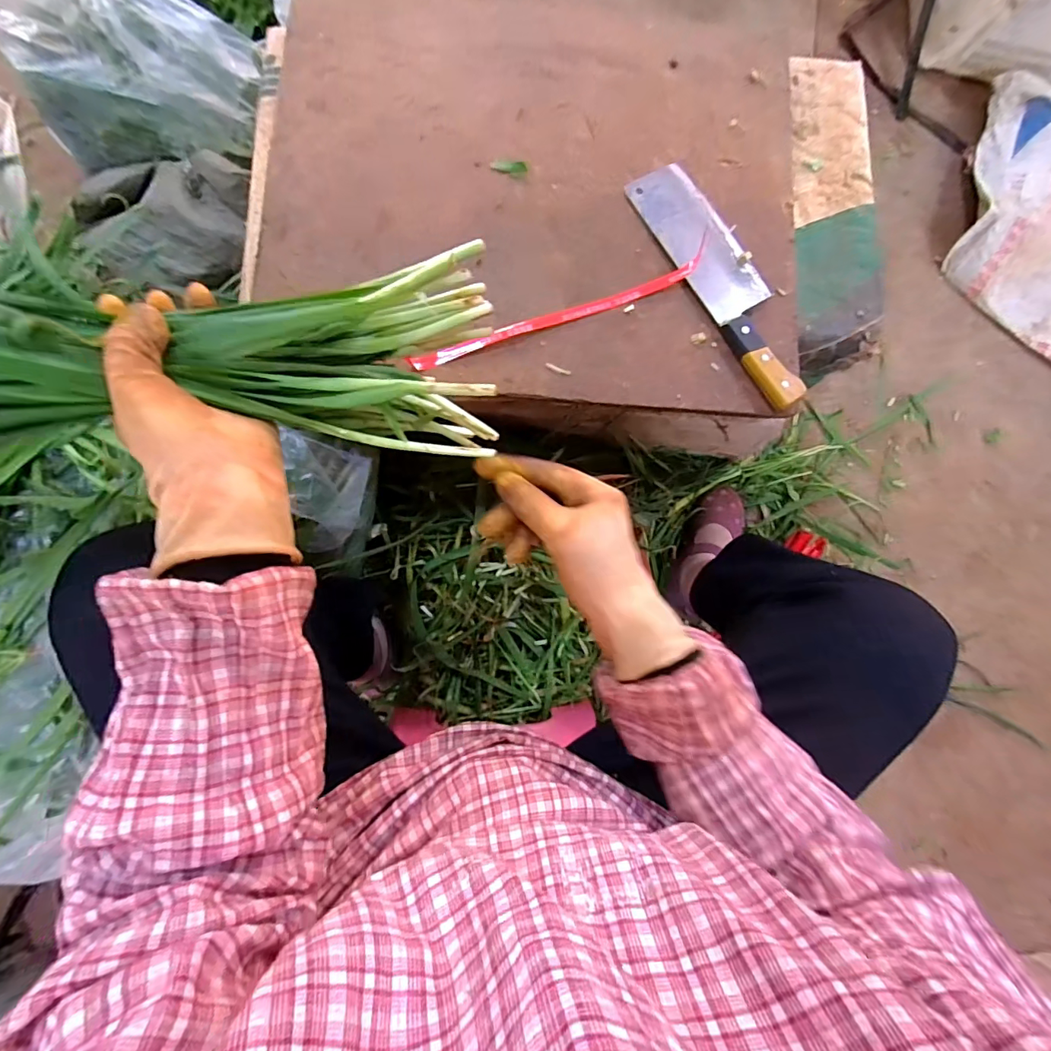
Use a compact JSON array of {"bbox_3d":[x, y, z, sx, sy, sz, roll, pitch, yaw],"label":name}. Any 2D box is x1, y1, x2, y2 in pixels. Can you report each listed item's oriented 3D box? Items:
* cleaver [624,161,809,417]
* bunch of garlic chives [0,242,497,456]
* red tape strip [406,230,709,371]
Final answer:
[{"bbox_3d":[0.196,-0.239,0.467,0.070,0.022,0.265,-29,86,-8],"label":"cleaver"},{"bbox_3d":[-0.226,-0.089,0.261,0.429,0.089,0.115,-7,83,-22],"label":"bunch of garlic chives"},{"bbox_3d":[0.042,-0.206,0.450,0.312,0.018,0.027,-24,85,-8],"label":"red tape strip"}]

